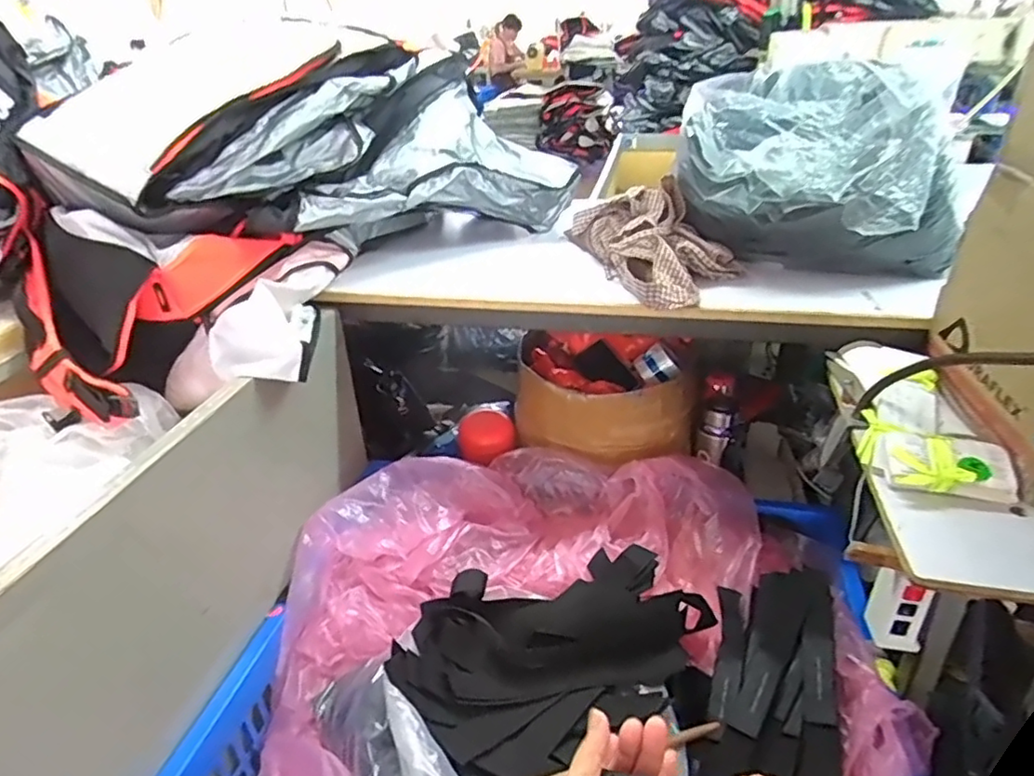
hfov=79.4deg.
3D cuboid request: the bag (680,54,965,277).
[{"bbox_3d":[0.462,-0.330,0.961,0.391,0.273,0.245,12,33,24],"label":"bag"}]

